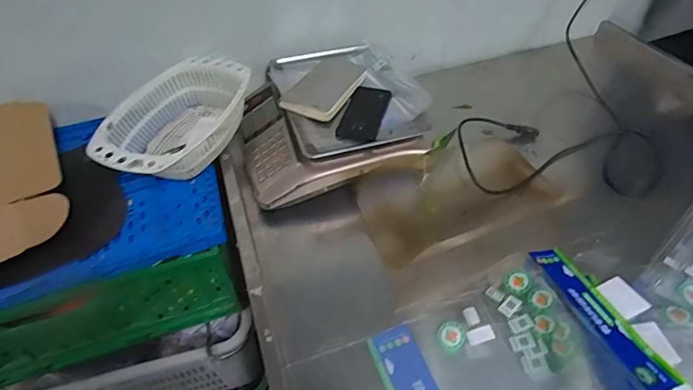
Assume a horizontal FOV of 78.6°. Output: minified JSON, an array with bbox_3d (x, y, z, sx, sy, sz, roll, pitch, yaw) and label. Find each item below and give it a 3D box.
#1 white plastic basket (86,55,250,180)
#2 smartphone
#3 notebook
[{"bbox_3d":[-0.311,-0.130,0.797,0.206,0.103,0.307,15,49,14],"label":"white plastic basket"},{"bbox_3d":[0.034,-0.156,0.792,0.074,0.006,0.159,12,48,11],"label":"smartphone"},{"bbox_3d":[-0.043,-0.213,0.825,0.106,0.024,0.190,20,49,16],"label":"notebook"}]

